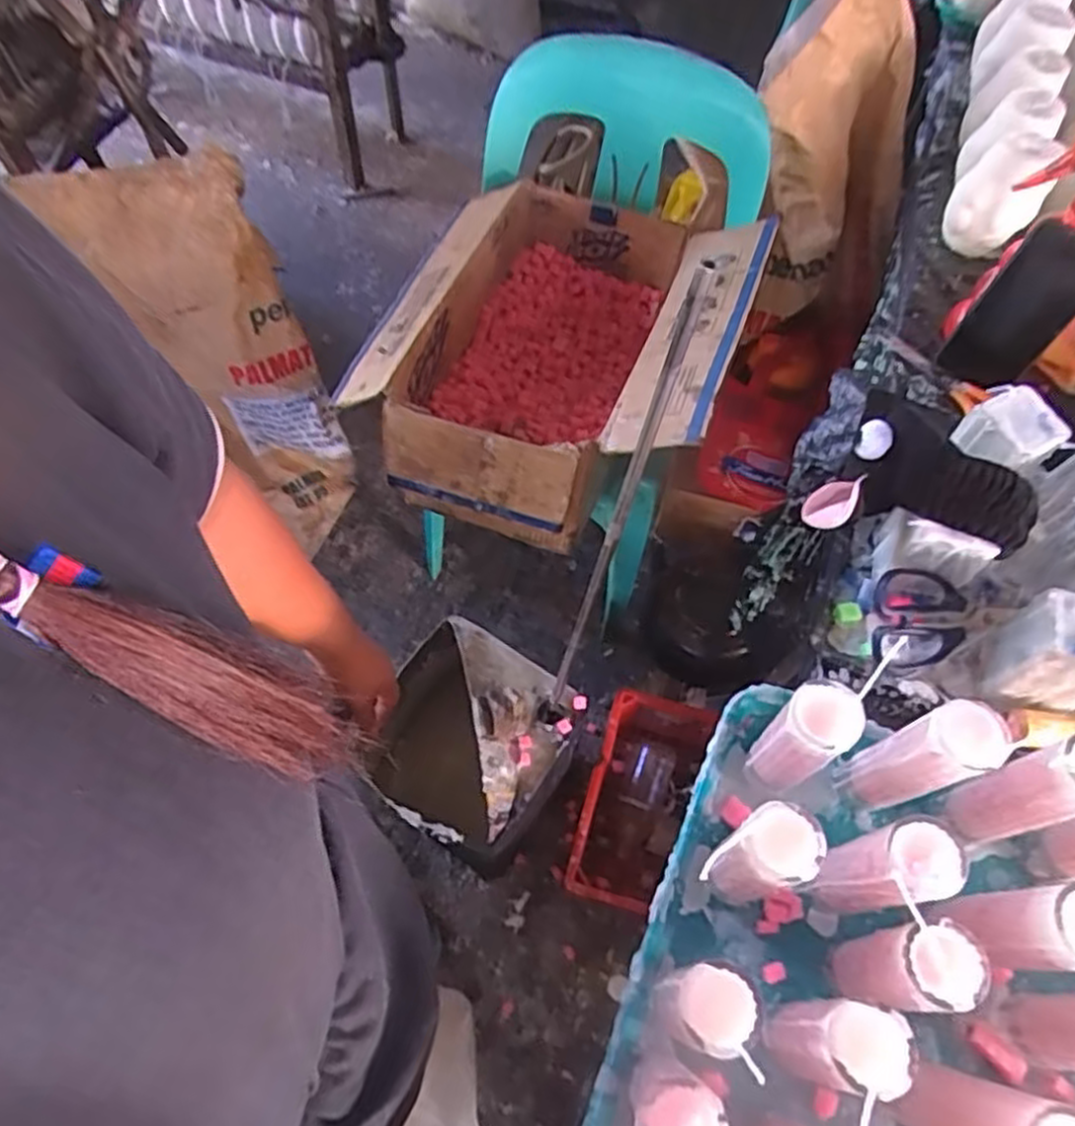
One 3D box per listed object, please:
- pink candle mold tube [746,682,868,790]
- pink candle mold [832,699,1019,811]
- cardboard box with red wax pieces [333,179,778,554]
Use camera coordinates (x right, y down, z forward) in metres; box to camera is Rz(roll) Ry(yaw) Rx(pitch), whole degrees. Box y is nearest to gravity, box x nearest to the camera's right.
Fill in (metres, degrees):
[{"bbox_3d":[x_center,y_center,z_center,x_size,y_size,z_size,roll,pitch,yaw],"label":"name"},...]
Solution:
[{"bbox_3d":[0.169,0.122,0.505,0.036,0.149,0.044,-32,69,-18],"label":"pink candle mold tube"},{"bbox_3d":[0.246,0.137,0.508,0.053,0.165,0.043,-12,64,-9],"label":"pink candle mold"},{"bbox_3d":[0.025,-0.292,1.029,0.440,0.248,0.518,21,64,7],"label":"cardboard box with red wax pieces"}]

